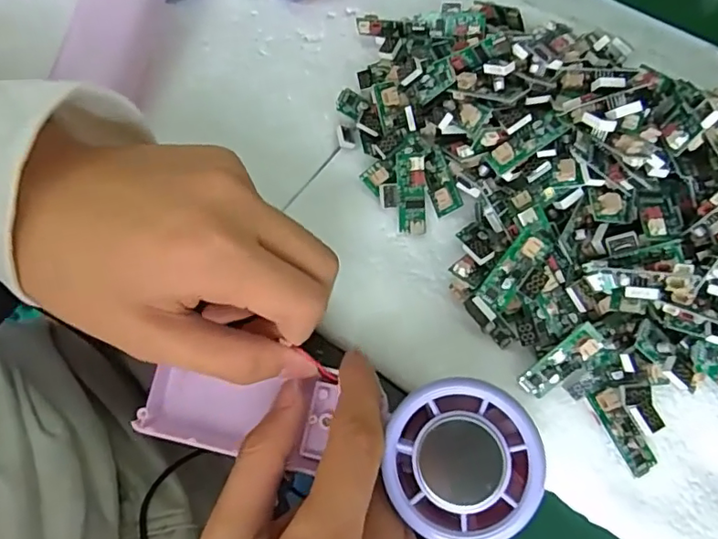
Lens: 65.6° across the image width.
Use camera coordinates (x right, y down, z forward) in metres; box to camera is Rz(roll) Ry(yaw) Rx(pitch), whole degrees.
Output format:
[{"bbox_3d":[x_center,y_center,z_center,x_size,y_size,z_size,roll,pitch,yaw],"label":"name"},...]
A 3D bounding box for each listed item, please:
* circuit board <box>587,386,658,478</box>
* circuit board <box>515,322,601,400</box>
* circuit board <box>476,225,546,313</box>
[{"bbox_3d":[0.113,0.069,0.237,0.012,0.004,0.037,-28,75,10],"label":"circuit board"},{"bbox_3d":[0.088,0.040,0.242,0.039,0.010,0.013,-45,73,14],"label":"circuit board"},{"bbox_3d":[0.067,0.000,0.243,0.014,0.008,0.038,35,98,12],"label":"circuit board"}]

